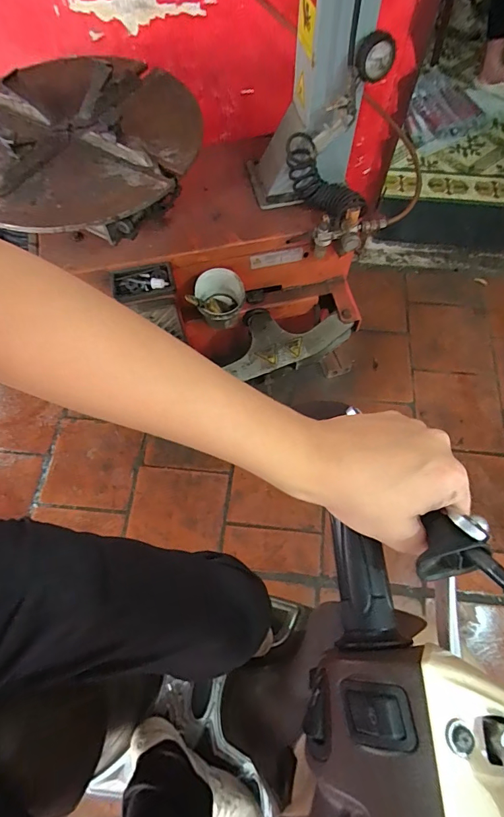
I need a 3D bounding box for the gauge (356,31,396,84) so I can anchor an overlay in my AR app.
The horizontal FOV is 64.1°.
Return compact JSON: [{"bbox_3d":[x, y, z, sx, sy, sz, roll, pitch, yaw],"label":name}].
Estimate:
[{"bbox_3d":[0.225,-0.645,0.742,0.075,0.065,0.030,-26,68,-11],"label":"gauge"}]

